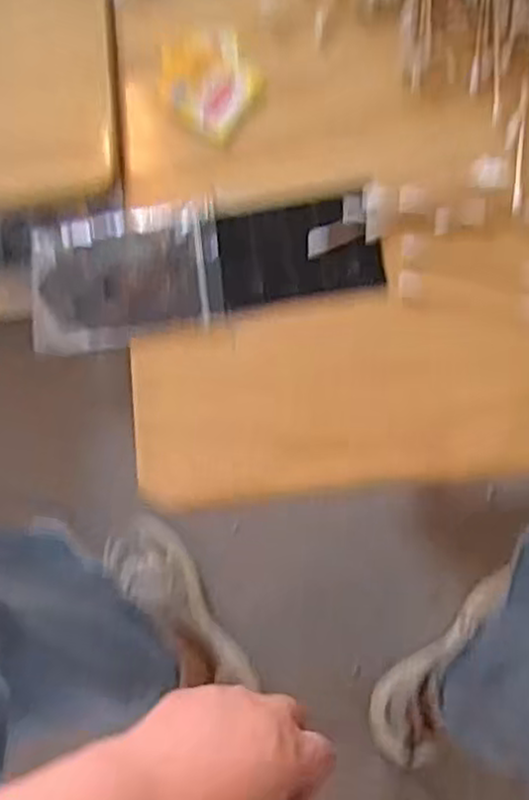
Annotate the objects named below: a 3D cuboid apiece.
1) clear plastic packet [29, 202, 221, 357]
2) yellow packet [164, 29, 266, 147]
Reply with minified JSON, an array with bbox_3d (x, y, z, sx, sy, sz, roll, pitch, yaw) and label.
[{"bbox_3d":[-0.074,-0.065,0.396,0.098,0.005,0.072,-7,78,4],"label":"clear plastic packet"},{"bbox_3d":[-0.029,-0.173,0.413,0.049,0.004,0.063,-31,78,-1],"label":"yellow packet"}]

